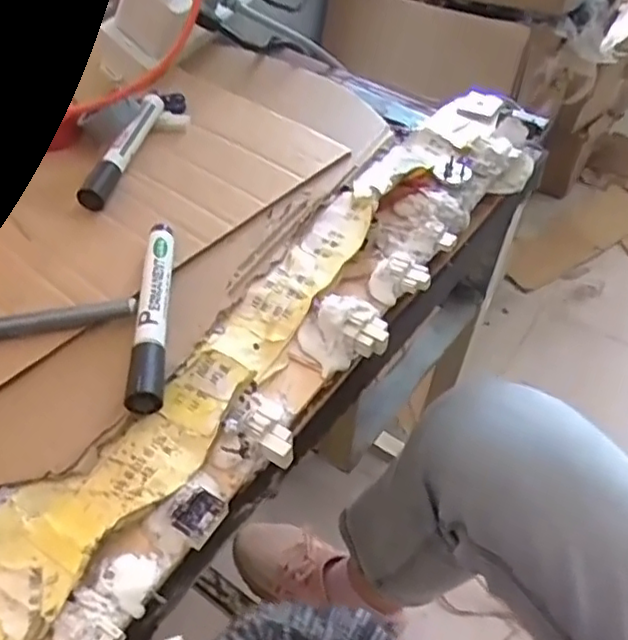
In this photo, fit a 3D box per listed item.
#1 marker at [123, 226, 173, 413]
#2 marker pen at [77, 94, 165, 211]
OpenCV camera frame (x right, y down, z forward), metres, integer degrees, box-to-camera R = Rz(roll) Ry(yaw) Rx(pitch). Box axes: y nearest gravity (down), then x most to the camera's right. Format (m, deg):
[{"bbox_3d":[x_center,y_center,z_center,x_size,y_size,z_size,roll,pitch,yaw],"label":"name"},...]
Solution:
[{"bbox_3d":[-0.088,-0.006,0.351,0.017,0.017,0.130,-3,47,-3],"label":"marker"},{"bbox_3d":[-0.136,-0.122,0.459,0.019,0.018,0.120,10,48,7],"label":"marker pen"}]

